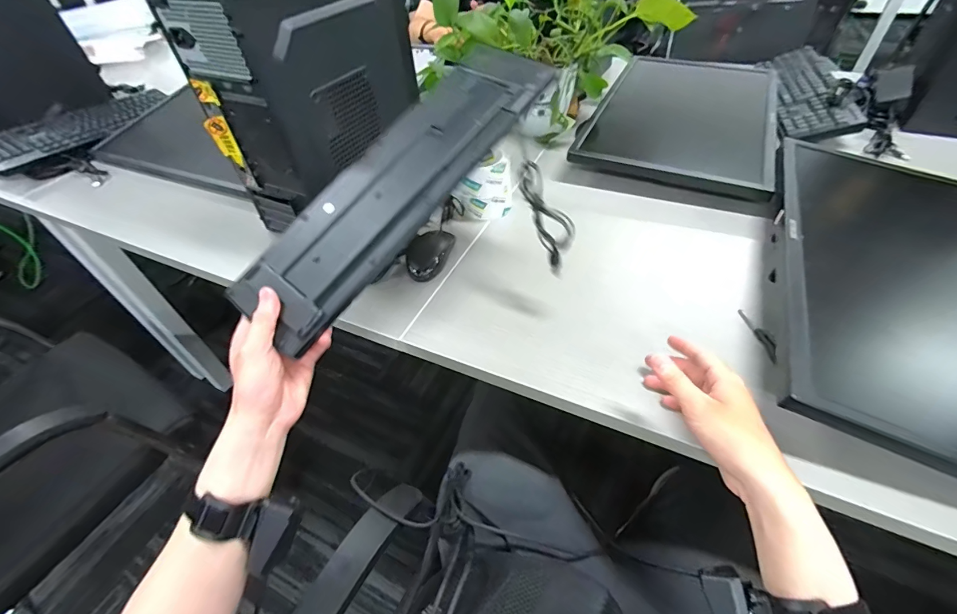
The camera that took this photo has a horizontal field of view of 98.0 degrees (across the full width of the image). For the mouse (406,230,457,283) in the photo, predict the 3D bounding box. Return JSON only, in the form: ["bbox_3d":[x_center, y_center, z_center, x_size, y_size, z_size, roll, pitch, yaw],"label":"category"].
[{"bbox_3d":[-0.080,-0.082,0.653,0.060,0.031,0.099,12,49,17],"label":"mouse"}]

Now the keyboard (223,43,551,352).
[{"bbox_3d":[-0.087,-0.143,0.463,0.120,0.030,0.418,32,76,30],"label":"keyboard"}]

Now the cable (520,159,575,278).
[{"bbox_3d":[0.084,-0.109,0.500,0.041,0.135,0.014,-24,8,6],"label":"cable"}]

